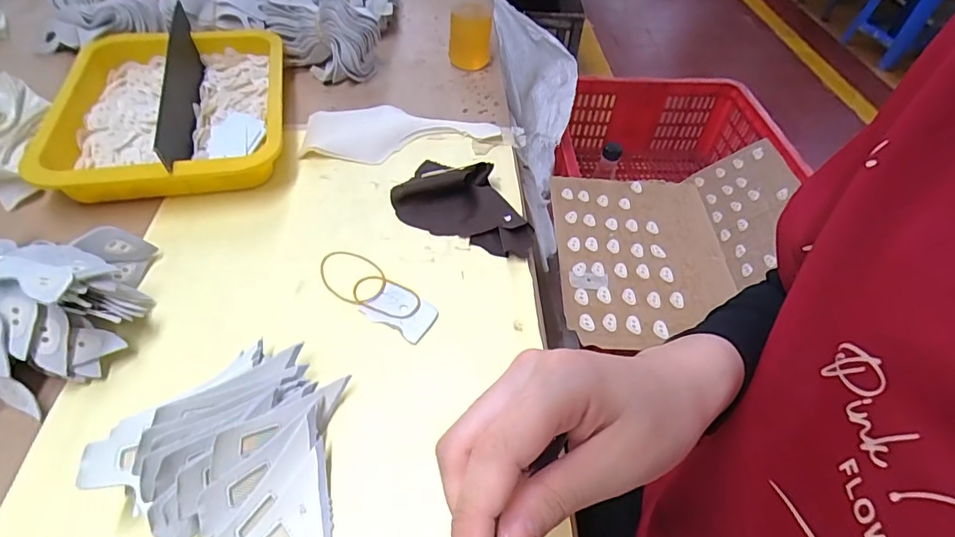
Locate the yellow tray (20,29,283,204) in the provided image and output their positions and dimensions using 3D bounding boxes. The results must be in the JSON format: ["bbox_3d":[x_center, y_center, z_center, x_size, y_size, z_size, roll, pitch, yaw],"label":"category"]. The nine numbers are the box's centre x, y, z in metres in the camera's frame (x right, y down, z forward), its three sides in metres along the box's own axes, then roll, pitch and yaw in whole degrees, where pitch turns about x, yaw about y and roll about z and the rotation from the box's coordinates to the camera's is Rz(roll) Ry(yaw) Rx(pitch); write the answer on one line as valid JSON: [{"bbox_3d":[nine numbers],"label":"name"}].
[{"bbox_3d":[-0.307,-0.158,0.503,0.216,0.060,0.262,-8,50,-12],"label":"yellow tray"}]

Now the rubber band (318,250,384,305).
[{"bbox_3d":[-0.100,0.006,0.404,0.061,0.007,0.044,27,52,18],"label":"rubber band"}]

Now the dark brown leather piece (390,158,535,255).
[{"bbox_3d":[-0.008,-0.061,0.450,0.135,0.030,0.076,26,52,17],"label":"dark brown leather piece"}]

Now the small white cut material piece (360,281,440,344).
[{"bbox_3d":[-0.056,0.031,0.383,0.052,0.006,0.038,26,51,16],"label":"small white cut material piece"}]

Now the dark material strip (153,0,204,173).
[{"bbox_3d":[-0.290,-0.174,0.499,0.010,0.049,0.266,-23,54,4],"label":"dark material strip"}]

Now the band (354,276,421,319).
[{"bbox_3d":[-0.069,0.021,0.390,0.055,0.005,0.035,15,45,7],"label":"band"}]

